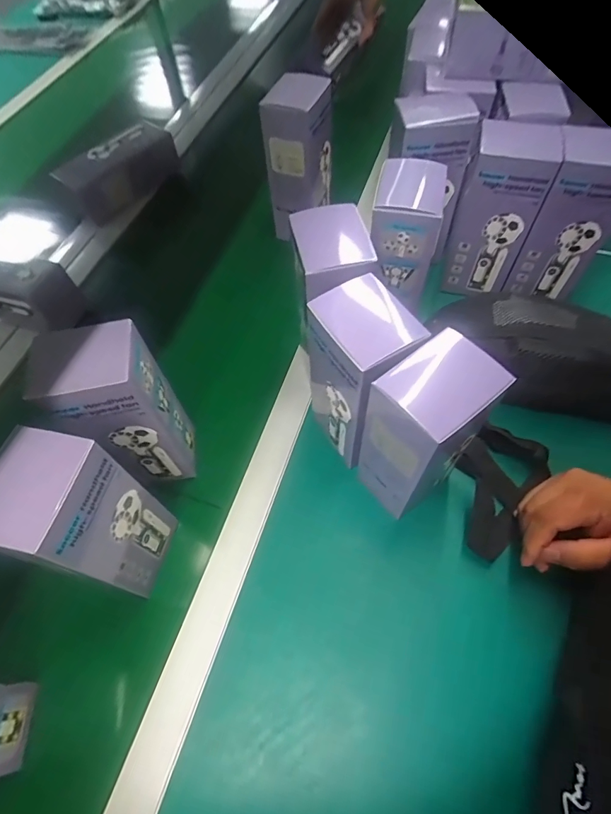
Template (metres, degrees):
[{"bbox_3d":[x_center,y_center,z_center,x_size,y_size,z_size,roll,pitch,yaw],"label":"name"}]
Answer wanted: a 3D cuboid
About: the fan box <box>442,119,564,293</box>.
[{"bbox_3d":[0.220,-0.226,0.511,0.085,0.180,0.076,11,56,6],"label":"fan box"}]

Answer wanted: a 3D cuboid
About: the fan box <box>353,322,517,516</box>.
[{"bbox_3d":[0.097,0.024,0.365,0.078,0.159,0.061,-34,63,-22],"label":"fan box"}]

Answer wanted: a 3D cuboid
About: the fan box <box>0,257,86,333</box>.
[{"bbox_3d":[-0.410,-0.158,0.573,0.203,0.070,0.073,15,57,8],"label":"fan box"}]

